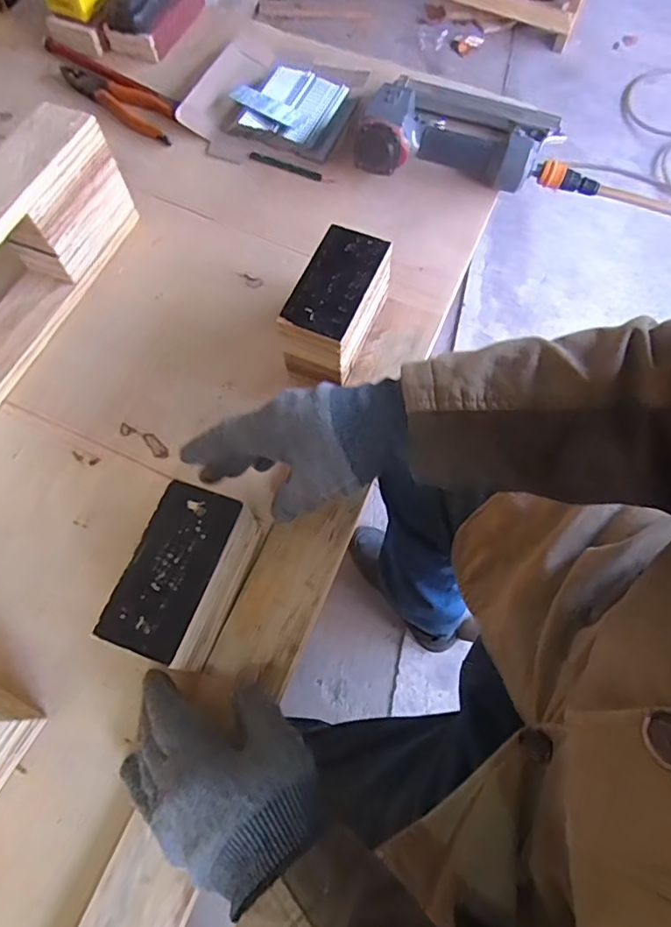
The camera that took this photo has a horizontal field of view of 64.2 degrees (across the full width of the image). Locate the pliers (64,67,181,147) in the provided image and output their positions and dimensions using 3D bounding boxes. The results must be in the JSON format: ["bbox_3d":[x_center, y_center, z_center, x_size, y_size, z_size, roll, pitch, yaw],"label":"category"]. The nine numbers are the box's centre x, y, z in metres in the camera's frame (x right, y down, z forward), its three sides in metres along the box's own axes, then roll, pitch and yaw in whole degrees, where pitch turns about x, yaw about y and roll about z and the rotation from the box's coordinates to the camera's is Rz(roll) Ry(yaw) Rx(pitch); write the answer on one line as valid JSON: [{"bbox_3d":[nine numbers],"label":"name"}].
[{"bbox_3d":[-0.269,-0.453,0.665,0.184,0.012,0.047,33,70,11],"label":"pliers"}]

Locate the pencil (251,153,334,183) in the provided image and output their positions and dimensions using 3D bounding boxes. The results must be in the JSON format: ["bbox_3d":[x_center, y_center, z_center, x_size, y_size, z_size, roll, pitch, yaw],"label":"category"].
[{"bbox_3d":[-0.052,-0.348,0.631,0.106,0.005,0.010,22,69,7],"label":"pencil"}]

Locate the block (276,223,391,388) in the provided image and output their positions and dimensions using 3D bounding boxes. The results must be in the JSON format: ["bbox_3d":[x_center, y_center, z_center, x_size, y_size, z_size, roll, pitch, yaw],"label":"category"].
[{"bbox_3d":[0.003,-0.145,0.508,0.067,0.087,0.123,22,69,7],"label":"block"}]

